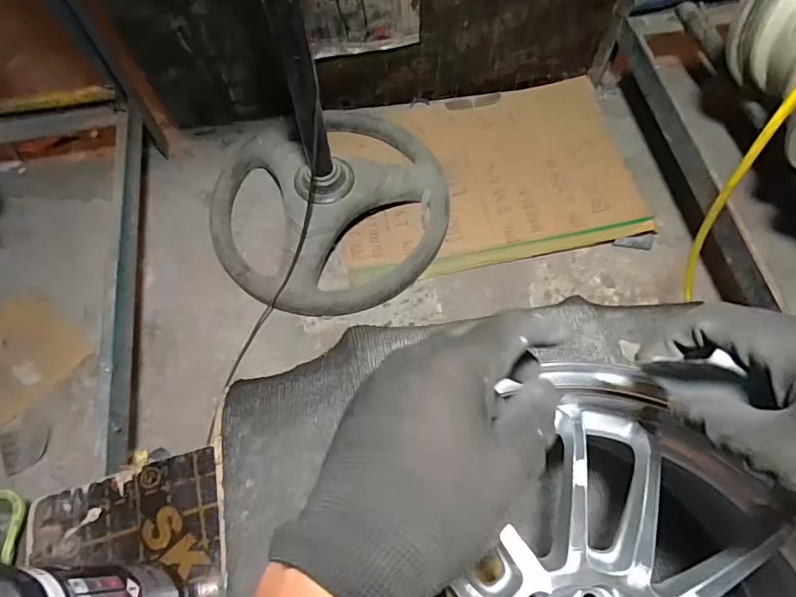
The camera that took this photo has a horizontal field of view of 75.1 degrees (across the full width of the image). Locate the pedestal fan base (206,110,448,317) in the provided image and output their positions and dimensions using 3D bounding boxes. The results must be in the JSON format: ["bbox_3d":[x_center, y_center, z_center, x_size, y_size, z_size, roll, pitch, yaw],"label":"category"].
[{"bbox_3d":[-0.120,-0.164,0.870,0.394,0.098,0.388,-1,64,2],"label":"pedestal fan base"}]

